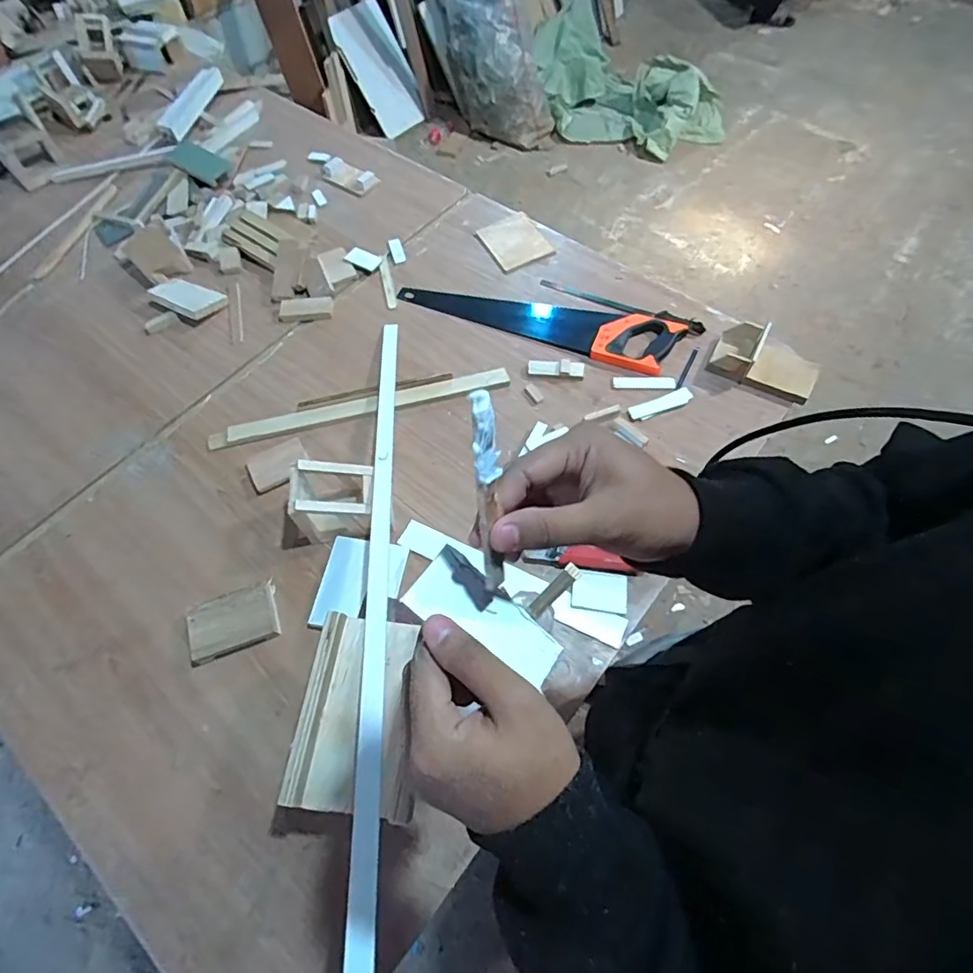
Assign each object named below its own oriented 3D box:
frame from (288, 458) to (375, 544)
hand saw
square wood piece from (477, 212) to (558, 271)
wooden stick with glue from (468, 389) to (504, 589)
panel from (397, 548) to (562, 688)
[{"bbox_3d":[-0.217,0.018,0.763,0.114,0.105,0.083,-8,62,-2],"label":"frame"},{"bbox_3d":[0.088,-0.320,0.974,0.507,0.026,0.117,21,65,13],"label":"hand saw"},{"bbox_3d":[0.059,-0.494,1.068,0.111,0.013,0.148,-25,64,-10],"label":"square wood piece"},{"bbox_3d":[0.001,0.005,0.260,0.011,0.104,0.008,-3,25,1],"label":"wooden stick with glue"},{"bbox_3d":[0.000,0.075,0.293,0.089,0.004,0.042,41,56,-2],"label":"panel"}]

